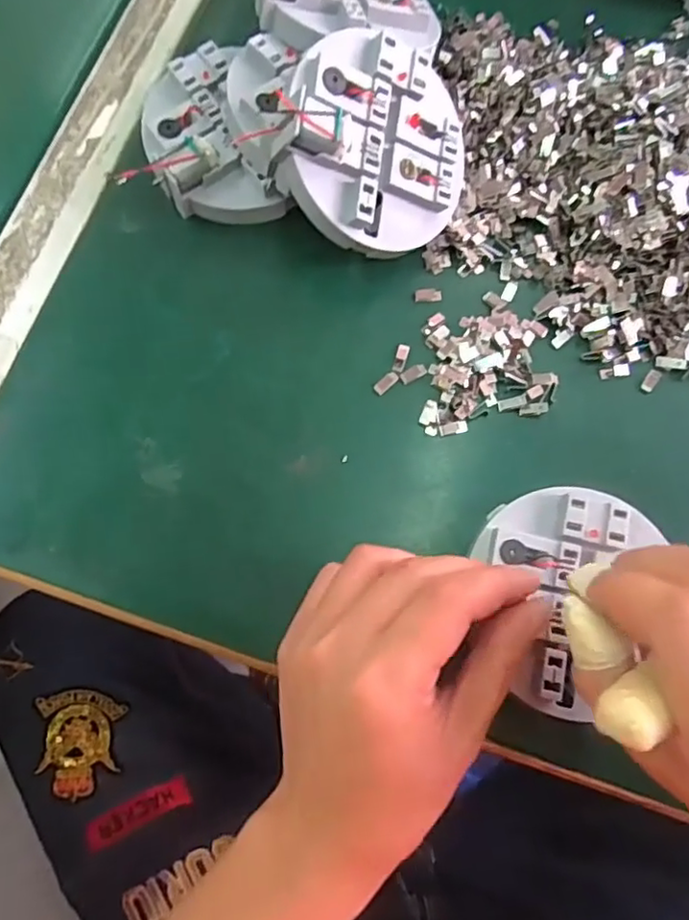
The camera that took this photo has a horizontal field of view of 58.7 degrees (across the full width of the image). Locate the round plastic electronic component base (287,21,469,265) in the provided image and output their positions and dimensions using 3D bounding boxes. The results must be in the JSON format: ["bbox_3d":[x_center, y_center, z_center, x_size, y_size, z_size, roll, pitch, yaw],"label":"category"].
[{"bbox_3d":[0.018,-0.155,0.300,0.096,0.021,0.101,-5,100,-27],"label":"round plastic electronic component base"}]

